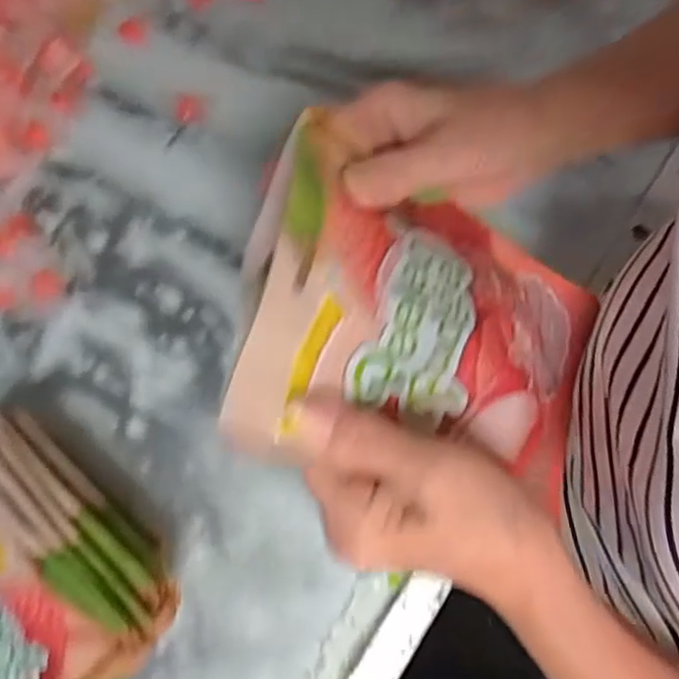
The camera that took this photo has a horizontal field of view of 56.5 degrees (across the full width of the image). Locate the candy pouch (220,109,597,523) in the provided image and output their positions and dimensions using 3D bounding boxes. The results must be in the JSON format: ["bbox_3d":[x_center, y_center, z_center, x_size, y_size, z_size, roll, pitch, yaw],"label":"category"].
[{"bbox_3d":[0.055,0.000,0.298,0.210,0.027,0.139,24,67,-33],"label":"candy pouch"}]

